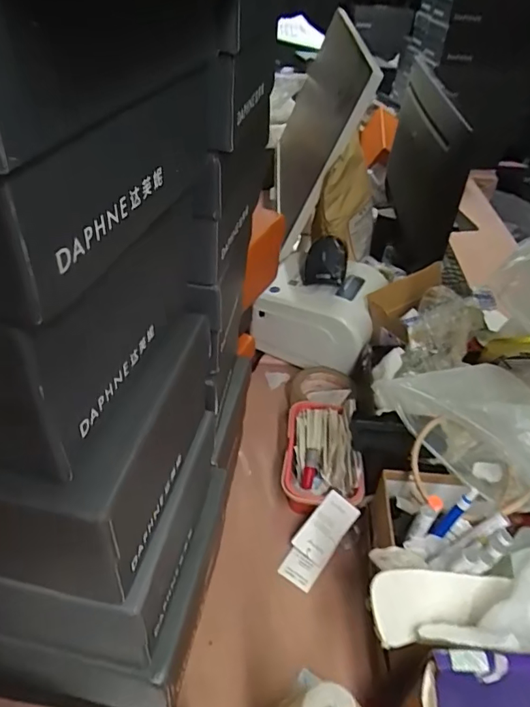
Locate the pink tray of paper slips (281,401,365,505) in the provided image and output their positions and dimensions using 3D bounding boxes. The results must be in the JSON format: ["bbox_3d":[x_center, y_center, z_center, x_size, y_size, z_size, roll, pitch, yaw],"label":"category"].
[{"bbox_3d":[0.076,0.135,0.686,0.099,0.065,0.171,5,41,2],"label":"pink tray of paper slips"}]

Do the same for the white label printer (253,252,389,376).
[{"bbox_3d":[0.102,-0.077,0.884,0.181,0.126,0.185,17,43,15],"label":"white label printer"}]

